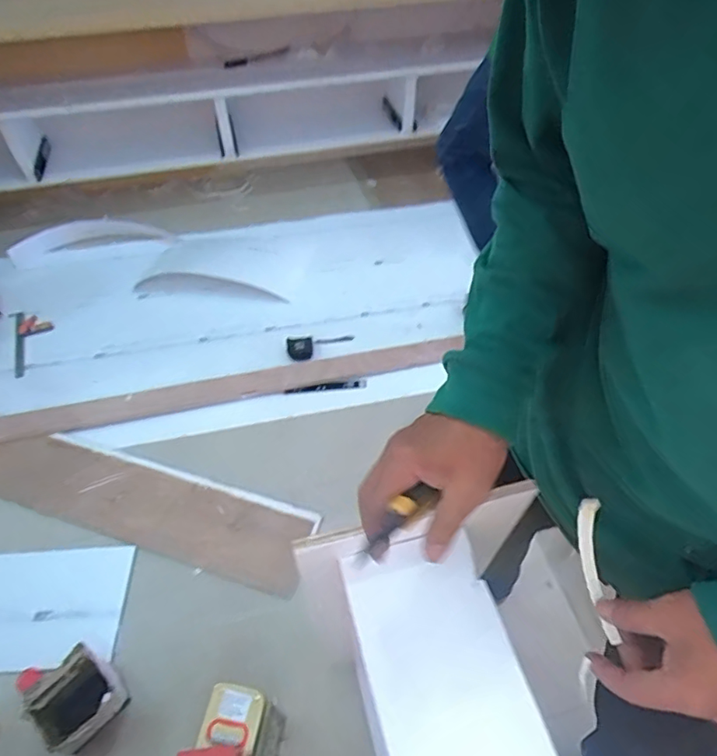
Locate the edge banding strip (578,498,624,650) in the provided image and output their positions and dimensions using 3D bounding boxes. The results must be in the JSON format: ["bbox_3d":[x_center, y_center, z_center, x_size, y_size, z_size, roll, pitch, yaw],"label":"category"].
[{"bbox_3d":[0.187,0.148,0.406,0.011,0.032,0.107,-8,87,-6],"label":"edge banding strip"}]

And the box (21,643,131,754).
[{"bbox_3d":[-0.518,0.594,0.949,0.137,0.099,0.133,37,60,27],"label":"box"}]

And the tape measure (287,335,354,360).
[{"bbox_3d":[-0.119,-0.100,1.576,0.202,0.033,0.098,-5,50,-3],"label":"tape measure"}]

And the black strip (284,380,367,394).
[{"bbox_3d":[-0.095,0.029,1.479,0.234,0.010,0.033,-6,51,-4],"label":"black strip"}]

